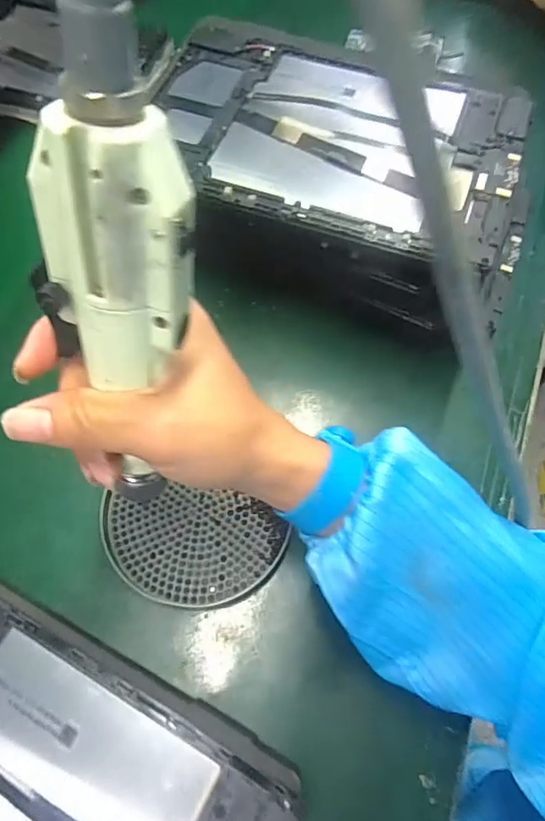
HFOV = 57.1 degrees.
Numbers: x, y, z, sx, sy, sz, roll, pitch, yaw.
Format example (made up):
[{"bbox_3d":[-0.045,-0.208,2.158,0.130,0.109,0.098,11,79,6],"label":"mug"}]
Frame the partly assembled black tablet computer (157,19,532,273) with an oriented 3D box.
[{"bbox_3d":[0.040,-0.180,0.320,0.239,0.012,0.157,16,66,9],"label":"partly assembled black tablet computer"}]

